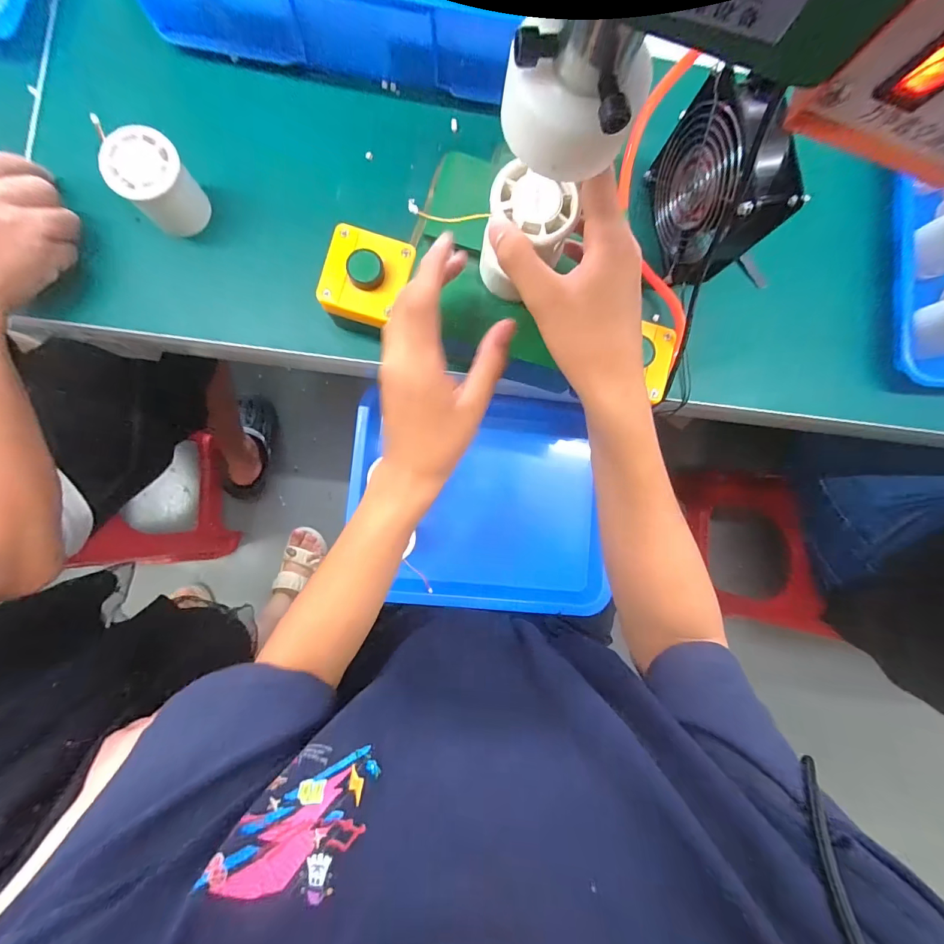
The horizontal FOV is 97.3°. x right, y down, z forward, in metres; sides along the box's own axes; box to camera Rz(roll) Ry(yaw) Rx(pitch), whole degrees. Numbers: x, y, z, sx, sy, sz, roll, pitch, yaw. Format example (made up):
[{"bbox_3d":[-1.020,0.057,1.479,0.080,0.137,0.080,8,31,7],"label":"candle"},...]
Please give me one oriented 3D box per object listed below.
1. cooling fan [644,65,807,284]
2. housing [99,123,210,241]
[{"bbox_3d":[0.207,-0.240,0.353,0.046,0.116,0.126,-9,88,-5],"label":"cooling fan"},{"bbox_3d":[-0.265,-0.245,0.354,0.054,0.064,0.047,-34,90,-5],"label":"housing"}]

